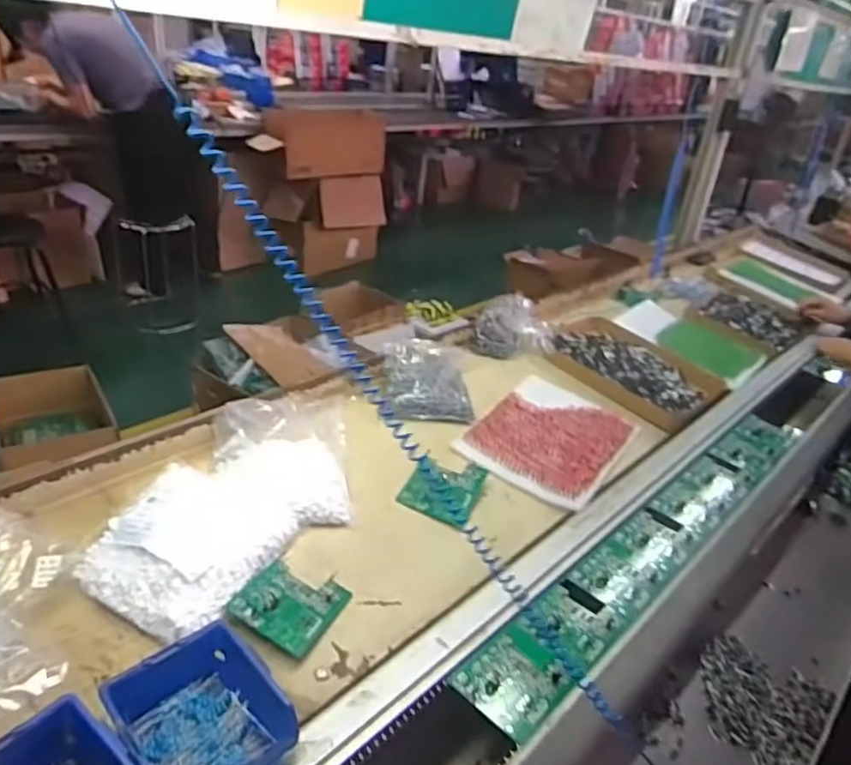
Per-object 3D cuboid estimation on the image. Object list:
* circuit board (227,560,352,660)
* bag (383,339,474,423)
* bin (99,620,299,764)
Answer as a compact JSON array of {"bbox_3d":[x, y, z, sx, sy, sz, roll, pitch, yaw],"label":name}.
[{"bbox_3d":[-0.145,0.239,0.717,0.098,0.011,0.108,27,27,13],"label":"circuit board"},{"bbox_3d":[-0.004,-0.005,1.110,0.143,0.063,0.170,0,30,-13],"label":"bag"},{"bbox_3d":[-0.190,0.285,0.564,0.136,0.053,0.120,30,36,34],"label":"bin"}]

